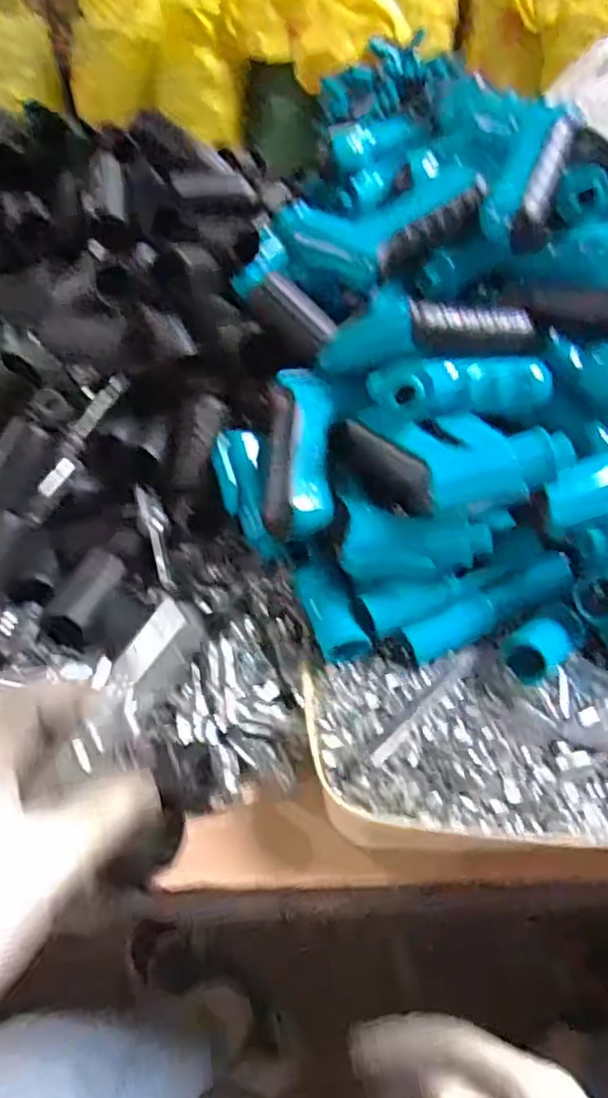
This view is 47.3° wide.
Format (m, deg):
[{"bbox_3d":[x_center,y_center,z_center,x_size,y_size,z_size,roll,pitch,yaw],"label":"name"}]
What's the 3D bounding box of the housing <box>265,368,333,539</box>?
[{"bbox_3d":[-0.002,-0.063,0.439,0.039,0.023,0.114,-1,70,5],"label":"housing"}]

